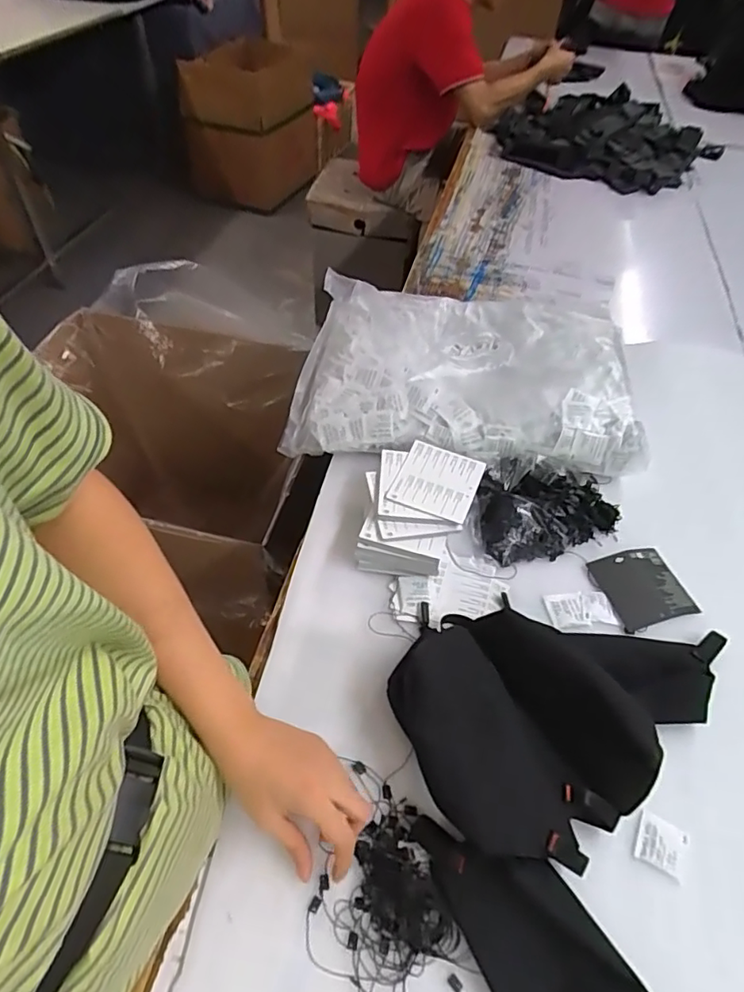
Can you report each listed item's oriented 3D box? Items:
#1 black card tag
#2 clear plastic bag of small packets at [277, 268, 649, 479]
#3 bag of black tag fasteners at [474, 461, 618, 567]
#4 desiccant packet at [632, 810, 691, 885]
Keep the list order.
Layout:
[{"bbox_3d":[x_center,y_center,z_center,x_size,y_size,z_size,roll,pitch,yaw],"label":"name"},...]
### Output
[{"bbox_3d":[0.304,0.099,0.617,0.098,0.010,0.089,-12,52,-12],"label":"black card tag"},{"bbox_3d":[0.129,-0.195,0.792,0.457,0.067,0.349,4,50,1],"label":"clear plastic bag of small packets"},{"bbox_3d":[0.205,0.005,0.661,0.167,0.042,0.123,-8,51,-9],"label":"bag of black tag fasteners"},{"bbox_3d":[0.241,0.290,0.461,0.041,0.004,0.038,25,53,17],"label":"desiccant packet"}]

